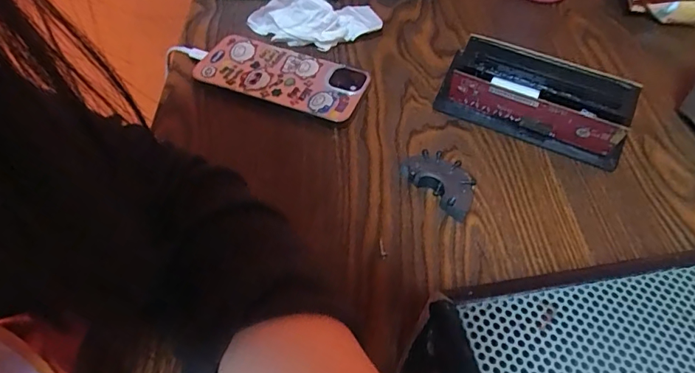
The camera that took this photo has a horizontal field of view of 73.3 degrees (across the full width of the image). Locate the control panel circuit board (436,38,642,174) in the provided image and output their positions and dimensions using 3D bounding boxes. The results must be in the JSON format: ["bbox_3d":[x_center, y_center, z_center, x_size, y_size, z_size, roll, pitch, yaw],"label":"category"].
[{"bbox_3d":[0.151,-0.068,0.377,0.145,0.068,0.030,22,53,14],"label":"control panel circuit board"}]

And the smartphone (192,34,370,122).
[{"bbox_3d":[-0.057,-0.097,0.413,0.144,0.011,0.068,17,63,11],"label":"smartphone"}]

